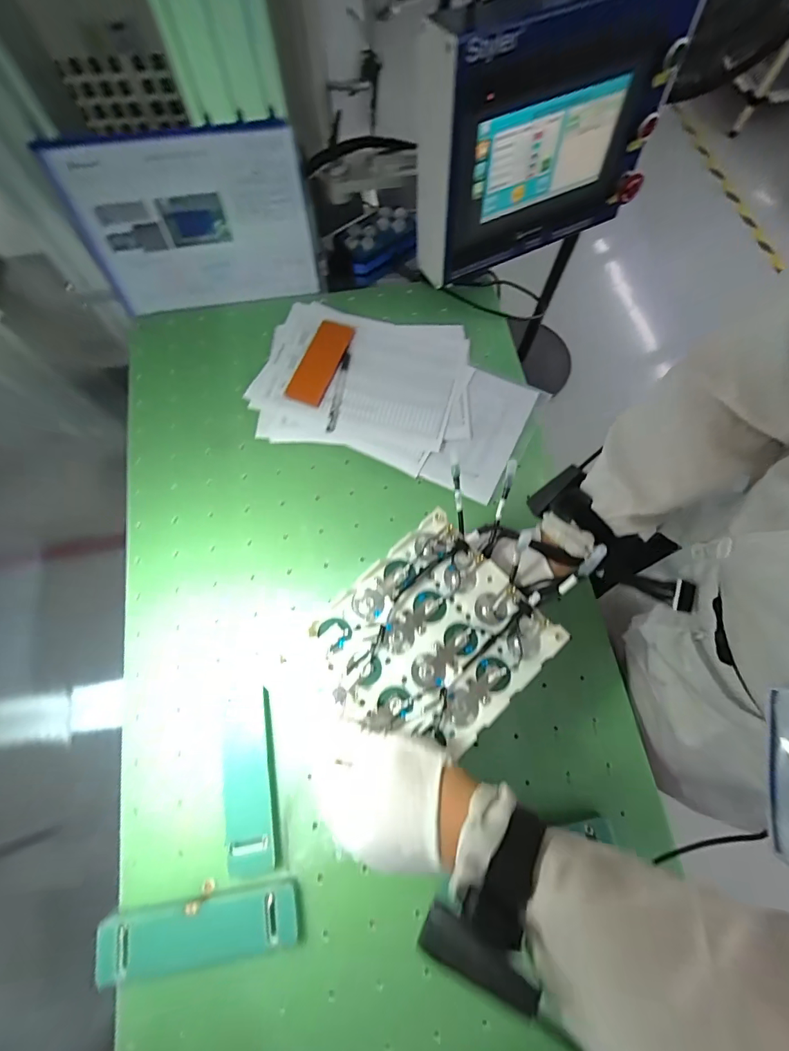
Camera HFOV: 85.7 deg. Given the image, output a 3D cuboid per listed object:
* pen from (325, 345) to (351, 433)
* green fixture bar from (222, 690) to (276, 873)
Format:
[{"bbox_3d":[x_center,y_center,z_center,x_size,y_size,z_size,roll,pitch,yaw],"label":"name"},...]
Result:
[{"bbox_3d":[-0.083,-0.207,0.646,0.016,0.012,0.145,10,73,2],"label":"pen"},{"bbox_3d":[-0.169,0.291,0.495,0.060,0.011,0.183,-11,65,-3],"label":"green fixture bar"}]

